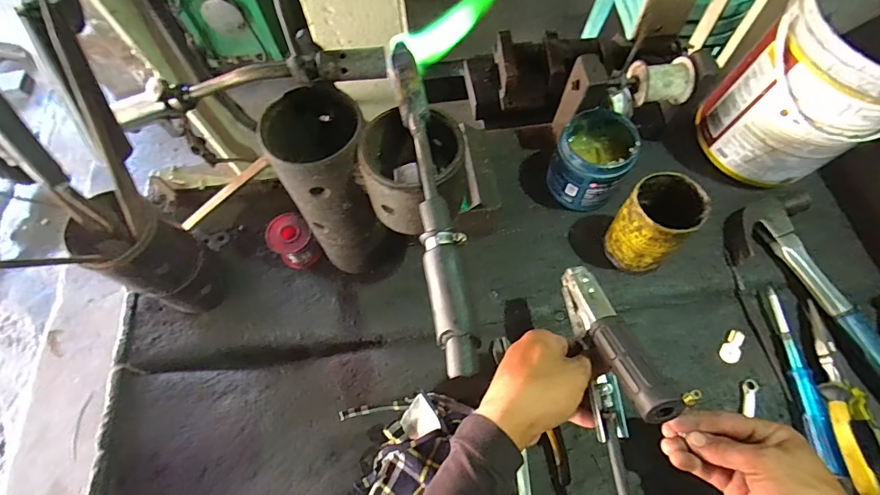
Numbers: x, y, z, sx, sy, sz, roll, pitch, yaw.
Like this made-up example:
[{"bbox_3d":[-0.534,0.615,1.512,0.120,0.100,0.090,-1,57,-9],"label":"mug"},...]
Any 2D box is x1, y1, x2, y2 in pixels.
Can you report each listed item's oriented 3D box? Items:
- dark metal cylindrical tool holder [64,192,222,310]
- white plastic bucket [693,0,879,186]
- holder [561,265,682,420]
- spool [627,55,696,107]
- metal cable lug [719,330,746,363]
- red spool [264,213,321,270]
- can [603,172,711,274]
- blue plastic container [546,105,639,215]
[{"bbox_3d":[-0.302,0.014,0.464,0.084,0.175,0.079,24,68,13],"label":"dark metal cylindrical tool holder"},{"bbox_3d":[0.457,-0.191,0.515,0.175,0.197,0.173,-36,68,-14],"label":"white plastic bucket"},{"bbox_3d":[0.145,0.079,0.371,0.032,0.041,0.151,-14,36,-4],"label":"holder"},{"bbox_3d":[0.267,-0.203,0.524,0.062,0.043,0.048,-7,65,-1],"label":"spool"},{"bbox_3d":[0.340,0.115,0.497,0.021,0.006,0.039,37,71,18],"label":"metal cable lug"},{"bbox_3d":[-0.182,-0.007,0.541,0.050,0.058,0.052,-1,65,2],"label":"red spool"},{"bbox_3d":[0.244,-0.026,0.500,0.071,0.114,0.071,-1,65,2],"label":"can"},{"bbox_3d":[0.195,-0.110,0.546,0.090,0.092,0.100,32,70,16],"label":"blue plastic container"}]

